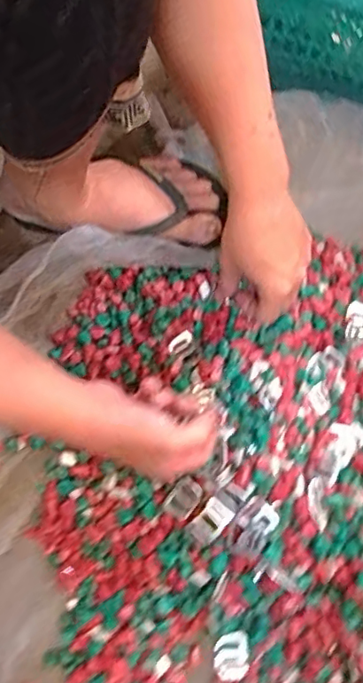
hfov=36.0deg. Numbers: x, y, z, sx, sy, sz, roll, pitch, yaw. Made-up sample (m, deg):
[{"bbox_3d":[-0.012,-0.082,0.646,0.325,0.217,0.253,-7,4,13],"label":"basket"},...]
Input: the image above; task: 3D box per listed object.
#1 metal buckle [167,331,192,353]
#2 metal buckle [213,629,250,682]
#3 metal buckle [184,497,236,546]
[{"bbox_3d":[-0.001,0.001,0.520,0.025,0.005,0.017,-41,58,-9],"label":"metal buckle"},{"bbox_3d":[0.043,0.270,0.478,0.029,0.005,0.040,2,75,0],"label":"metal buckle"},{"bbox_3d":[0.023,0.158,0.486,0.026,0.011,0.047,39,99,-1],"label":"metal buckle"}]

